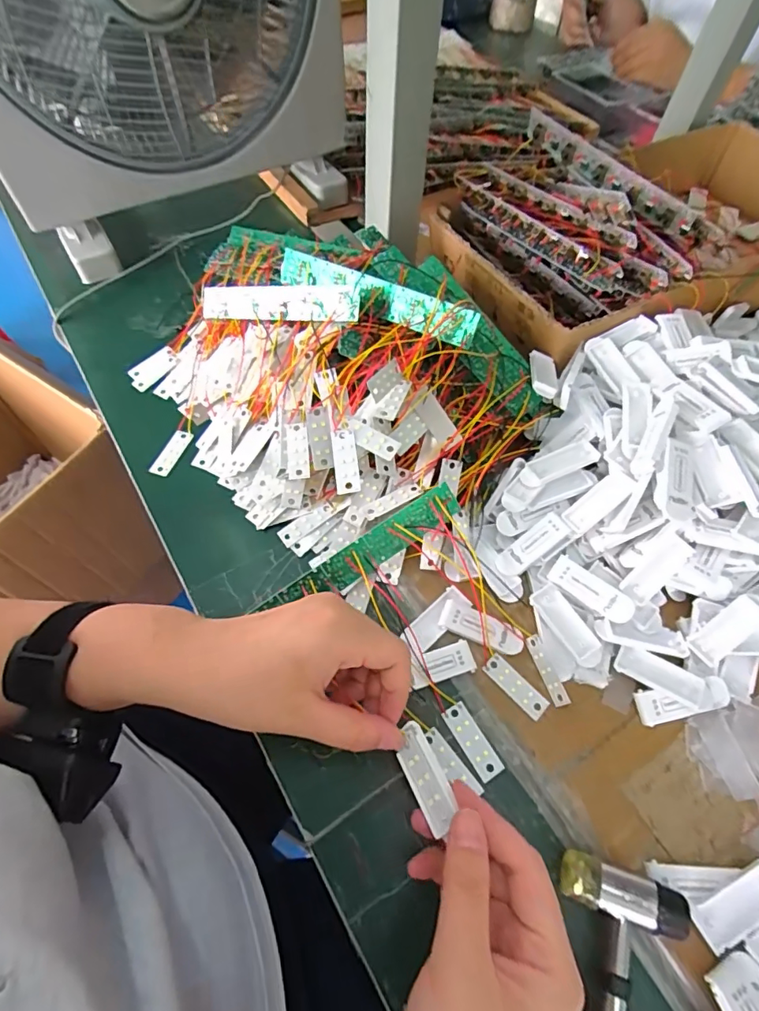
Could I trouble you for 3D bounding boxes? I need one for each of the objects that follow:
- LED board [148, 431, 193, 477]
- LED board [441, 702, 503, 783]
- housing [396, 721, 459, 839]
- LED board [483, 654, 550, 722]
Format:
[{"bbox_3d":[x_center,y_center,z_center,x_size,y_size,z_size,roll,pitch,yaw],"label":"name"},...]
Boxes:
[{"bbox_3d":[-0.178,-0.045,0.420,0.016,0.006,0.046,19,63,11],"label":"LED board"},{"bbox_3d":[0.060,0.149,0.310,0.016,0.004,0.045,-29,65,-14],"label":"LED board"},{"bbox_3d":[0.022,0.139,0.254,0.021,0.006,0.047,-41,55,23],"label":"housing"},{"bbox_3d":[0.091,0.120,0.325,0.015,0.004,0.046,-41,68,-19],"label":"LED board"}]

